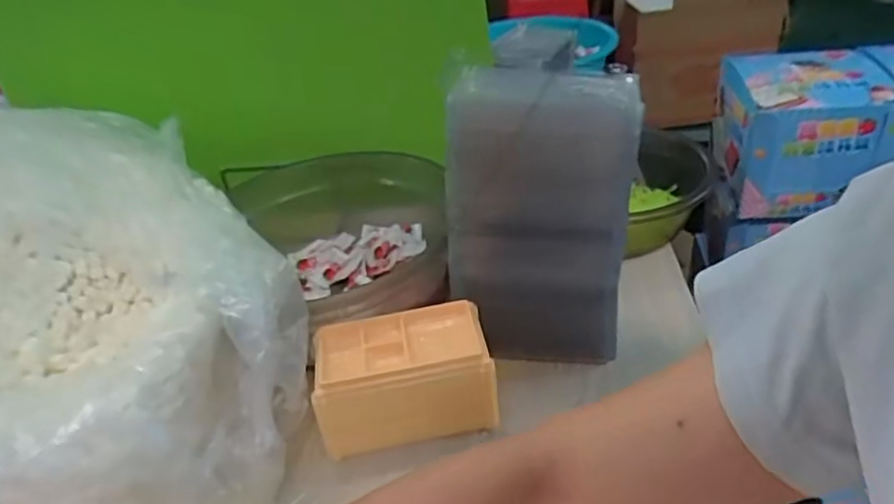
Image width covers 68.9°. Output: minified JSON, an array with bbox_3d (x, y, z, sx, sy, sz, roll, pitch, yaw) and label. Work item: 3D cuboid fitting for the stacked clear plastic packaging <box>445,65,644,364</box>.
[{"bbox_3d":[0.080,-0.028,0.547,0.143,0.231,0.099,1,34,12],"label":"stacked clear plastic packaging"}]

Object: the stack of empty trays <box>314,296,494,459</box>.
[{"bbox_3d":[-0.034,0.102,0.534,0.140,0.075,0.086,-8,33,-2],"label":"stack of empty trays"}]

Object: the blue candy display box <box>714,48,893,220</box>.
[{"bbox_3d":[0.397,-0.137,0.737,0.156,0.129,0.153,1,34,12],"label":"blue candy display box"}]

